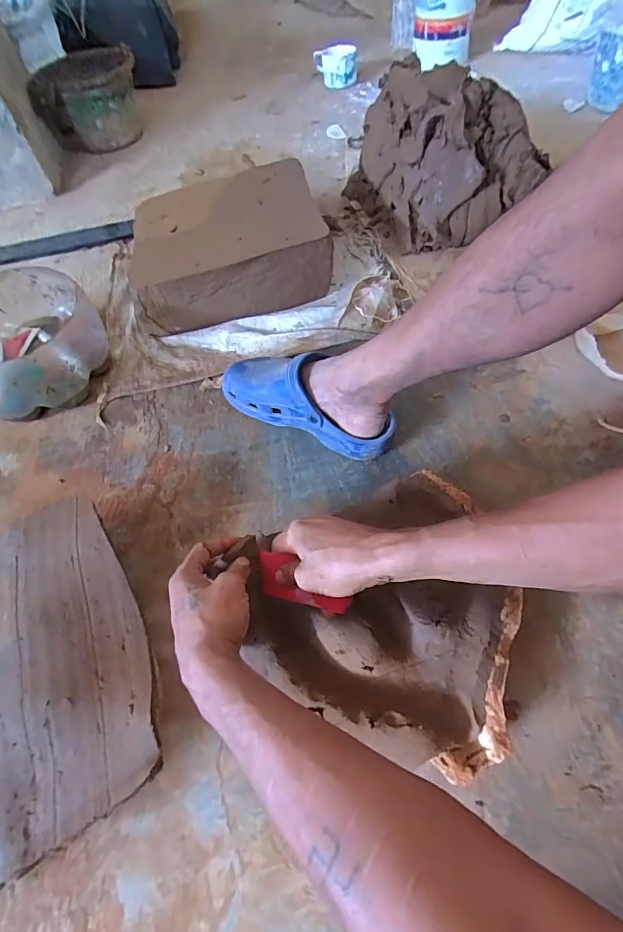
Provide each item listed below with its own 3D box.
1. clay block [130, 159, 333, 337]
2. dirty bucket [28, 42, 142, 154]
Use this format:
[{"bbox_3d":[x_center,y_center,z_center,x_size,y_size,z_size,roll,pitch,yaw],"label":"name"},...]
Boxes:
[{"bbox_3d":[-0.149,-0.384,0.753,0.325,0.157,0.240,-16,59,-5],"label":"clay block"},{"bbox_3d":[-0.607,-1.002,1.154,0.218,0.196,0.201,19,62,15],"label":"dirty bucket"}]

